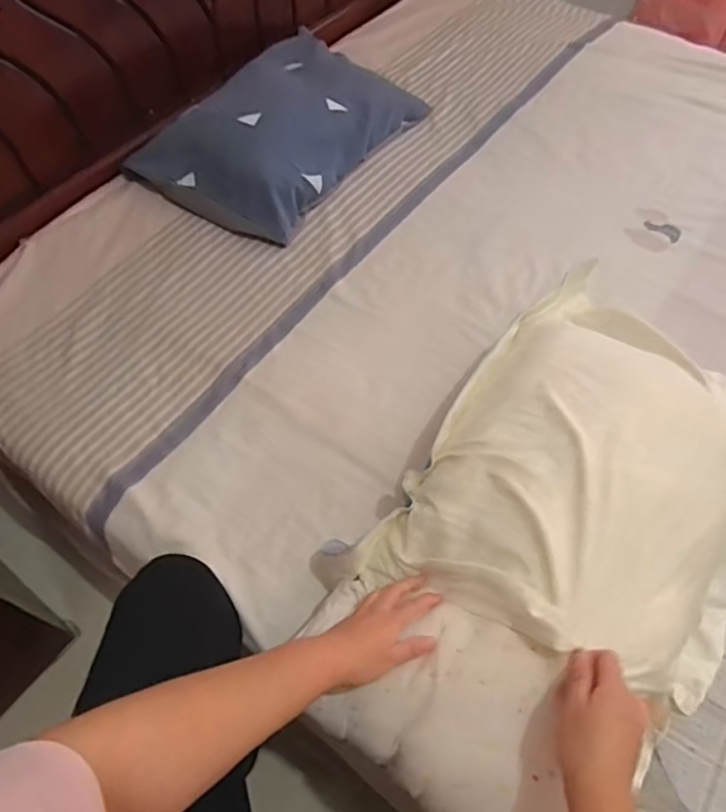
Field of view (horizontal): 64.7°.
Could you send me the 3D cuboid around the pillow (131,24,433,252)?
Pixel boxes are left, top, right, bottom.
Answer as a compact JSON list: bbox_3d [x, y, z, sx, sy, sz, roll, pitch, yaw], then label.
[{"bbox_3d":[-0.166,-0.592,1.202,0.361,0.129,0.556,30,64,18],"label":"pillow"}]

